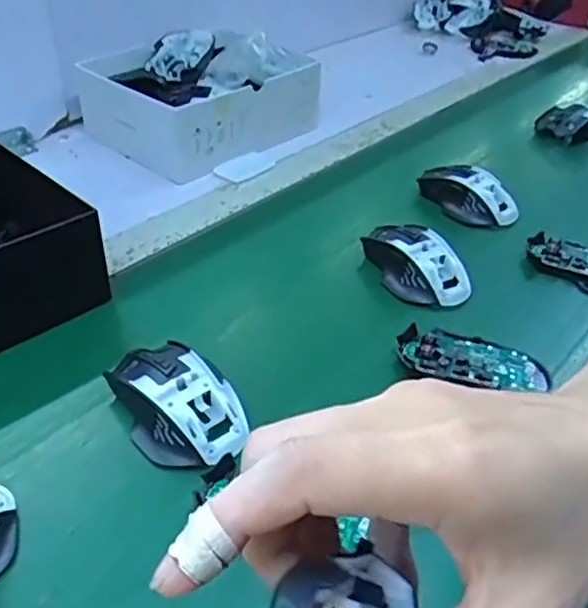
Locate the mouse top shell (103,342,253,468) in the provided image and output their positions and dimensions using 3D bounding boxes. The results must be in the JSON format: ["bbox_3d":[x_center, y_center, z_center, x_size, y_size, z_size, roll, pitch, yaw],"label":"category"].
[{"bbox_3d":[-0.082,0.063,0.450,0.072,0.035,0.116,-24,45,-30],"label":"mouse top shell"}]

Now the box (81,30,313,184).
[{"bbox_3d":[-0.114,-0.267,0.834,0.205,0.094,0.257,28,44,29],"label":"box"}]

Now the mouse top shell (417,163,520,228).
[{"bbox_3d":[0.188,-0.122,0.708,0.066,0.041,0.115,-24,45,-30],"label":"mouse top shell"}]

